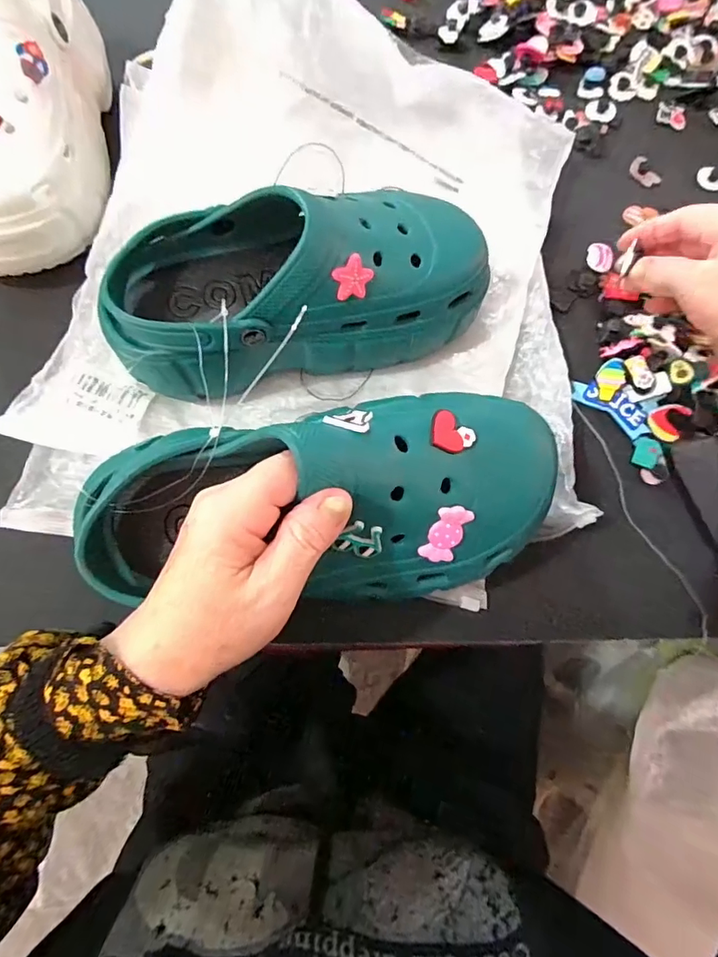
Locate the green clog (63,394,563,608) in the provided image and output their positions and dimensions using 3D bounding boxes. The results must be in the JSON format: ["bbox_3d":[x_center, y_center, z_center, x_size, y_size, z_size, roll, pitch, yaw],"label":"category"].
[{"bbox_3d":[-0.019,0.011,0.272,0.241,0.098,0.119,-11,120,-11],"label":"green clog"}]

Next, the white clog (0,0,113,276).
[{"bbox_3d":[-0.244,-0.274,0.351,0.092,0.099,0.242,1,75,-1],"label":"white clog"}]

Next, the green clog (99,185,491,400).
[{"bbox_3d":[-0.038,-0.131,0.320,0.246,0.099,0.096,-14,76,-5],"label":"green clog"}]

